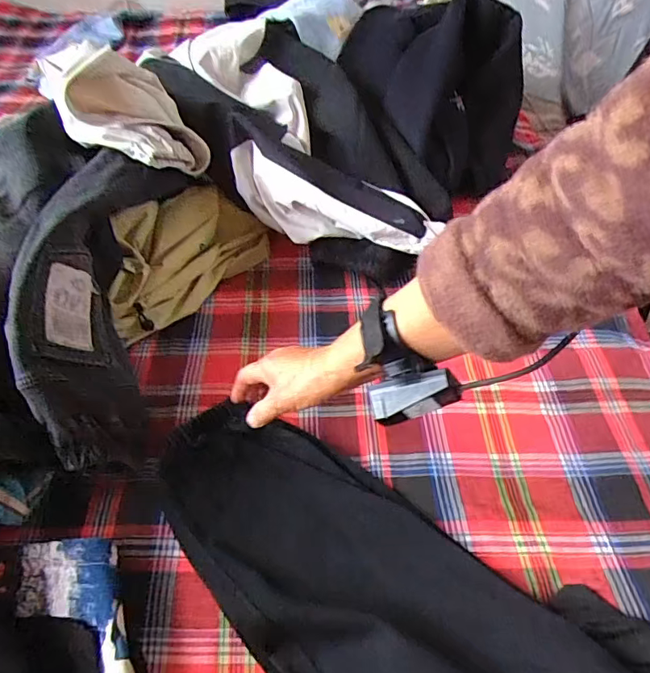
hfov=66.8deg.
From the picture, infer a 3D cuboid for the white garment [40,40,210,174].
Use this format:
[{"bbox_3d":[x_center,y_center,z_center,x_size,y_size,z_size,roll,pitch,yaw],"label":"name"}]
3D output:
[{"bbox_3d":[-0.243,-0.282,0.627,0.163,0.133,0.114,-12,52,-10],"label":"white garment"}]

